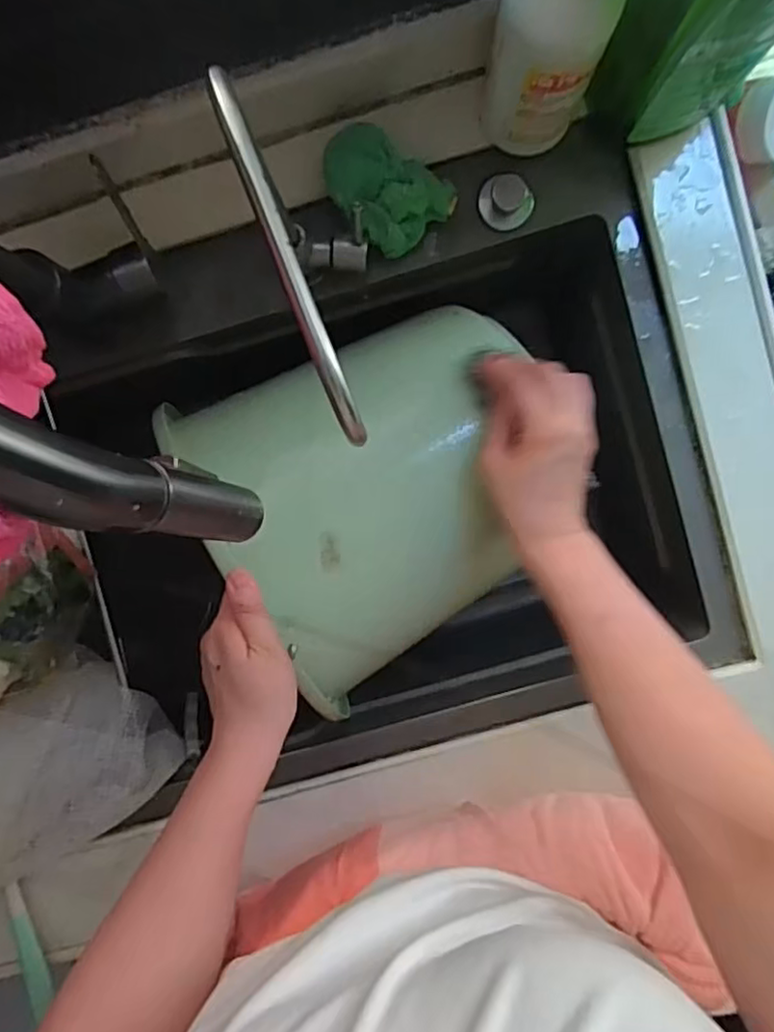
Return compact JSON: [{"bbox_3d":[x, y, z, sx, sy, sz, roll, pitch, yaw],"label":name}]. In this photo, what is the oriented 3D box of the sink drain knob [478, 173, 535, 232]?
[{"bbox_3d":[0.093,-0.245,0.500,0.041,0.014,0.037,34,95,-2],"label":"sink drain knob"}]

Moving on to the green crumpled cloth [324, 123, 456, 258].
[{"bbox_3d":[0.001,-0.246,0.475,0.071,0.046,0.083,-41,93,4],"label":"green crumpled cloth"}]

